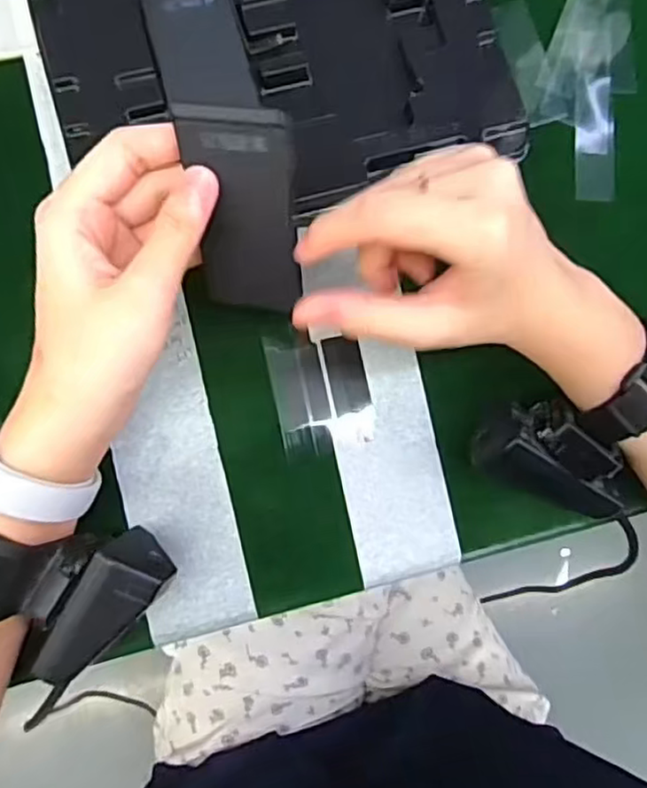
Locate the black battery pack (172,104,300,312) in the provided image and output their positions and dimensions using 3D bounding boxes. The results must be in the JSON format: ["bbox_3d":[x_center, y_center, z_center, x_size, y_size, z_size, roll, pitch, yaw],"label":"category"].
[{"bbox_3d":[-0.032,-0.070,0.266,0.045,0.084,0.005,13,43,19],"label":"black battery pack"}]

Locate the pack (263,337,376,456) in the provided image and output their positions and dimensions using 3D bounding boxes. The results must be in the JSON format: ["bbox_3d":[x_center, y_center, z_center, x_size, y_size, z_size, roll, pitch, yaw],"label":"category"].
[{"bbox_3d":[-0.001,-0.001,0.340,0.047,0.004,0.060,-11,87,-6],"label":"pack"}]

